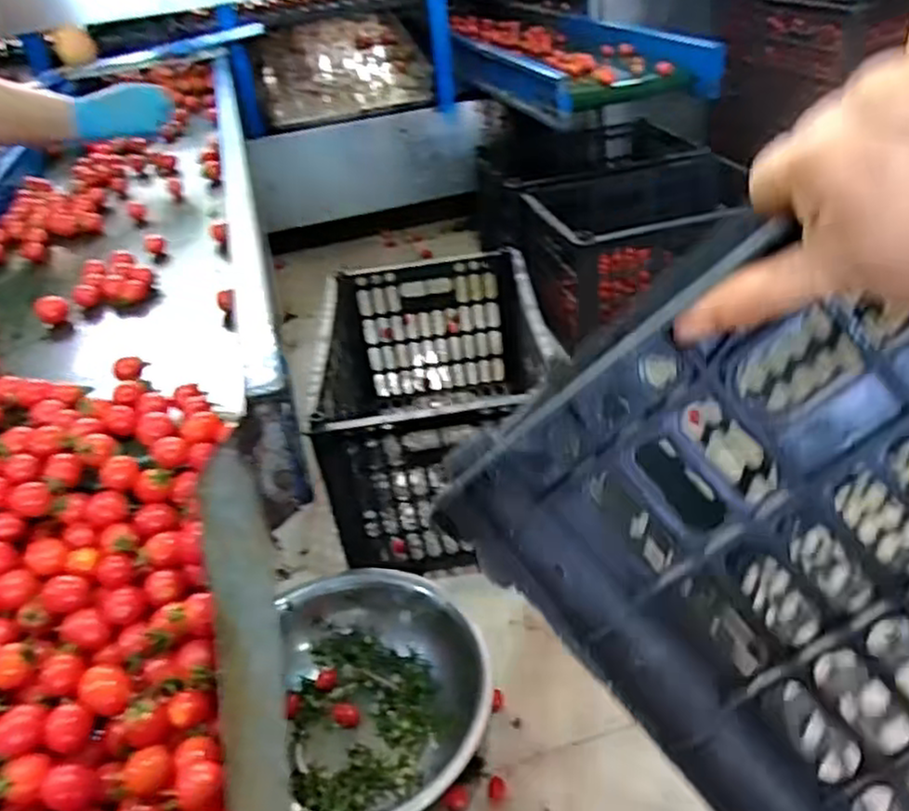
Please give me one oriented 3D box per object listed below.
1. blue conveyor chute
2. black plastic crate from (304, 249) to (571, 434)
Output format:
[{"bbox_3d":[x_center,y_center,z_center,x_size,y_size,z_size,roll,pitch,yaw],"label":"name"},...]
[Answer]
[{"bbox_3d":[0.225,-0.805,1.710,0.367,0.123,0.812,-14,35,-10],"label":"blue conveyor chute"},{"bbox_3d":[-0.027,-0.025,1.177,0.325,0.258,0.452,-7,34,1],"label":"black plastic crate"}]

